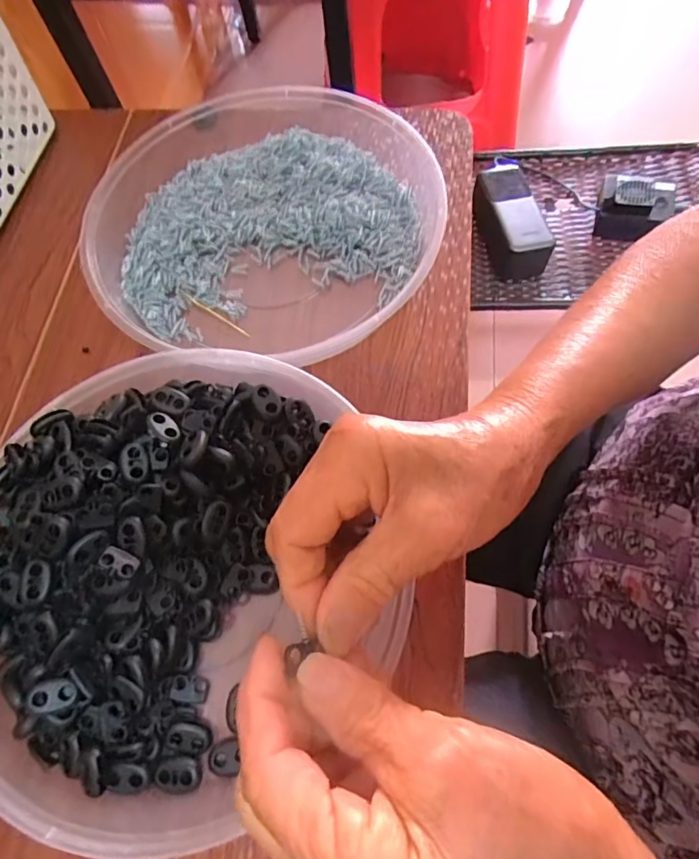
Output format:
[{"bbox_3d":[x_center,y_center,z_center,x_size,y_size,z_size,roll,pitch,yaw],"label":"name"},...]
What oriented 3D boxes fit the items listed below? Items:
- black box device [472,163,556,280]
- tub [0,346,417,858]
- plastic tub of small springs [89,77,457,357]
[{"bbox_3d":[0.187,-0.250,0.611,0.065,0.057,0.143,-11,66,-1],"label":"black box device"},{"bbox_3d":[-0.092,0.065,0.260,0.202,0.051,0.218,-2,66,4],"label":"tub"},{"bbox_3d":[-0.058,-0.147,0.359,0.228,0.043,0.226,0,68,0],"label":"plastic tub of small springs"}]

